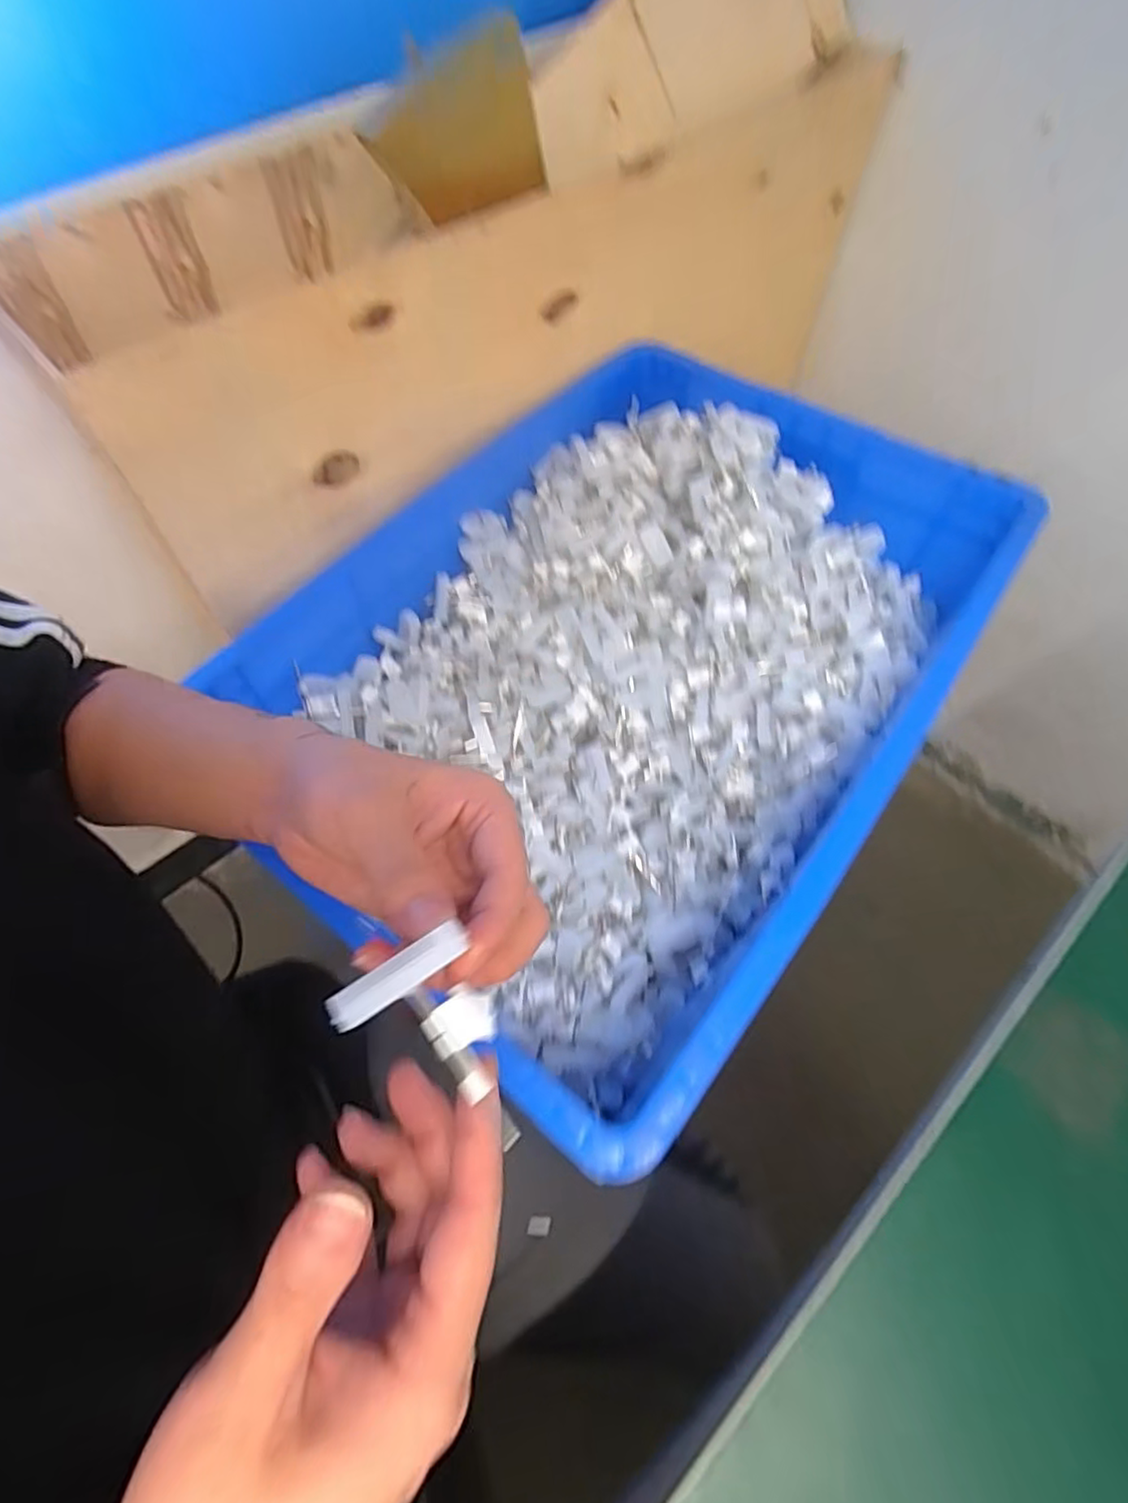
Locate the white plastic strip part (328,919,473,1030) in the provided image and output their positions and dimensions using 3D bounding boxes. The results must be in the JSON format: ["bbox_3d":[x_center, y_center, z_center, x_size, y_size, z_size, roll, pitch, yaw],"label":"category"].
[{"bbox_3d":[-0.049,0.067,0.191,0.042,0.010,0.010,-34,66,-6],"label":"white plastic strip part"}]

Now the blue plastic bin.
[{"bbox_3d":[0.053,-0.067,0.560,0.424,0.192,0.571,36,66,17],"label":"blue plastic bin"}]

